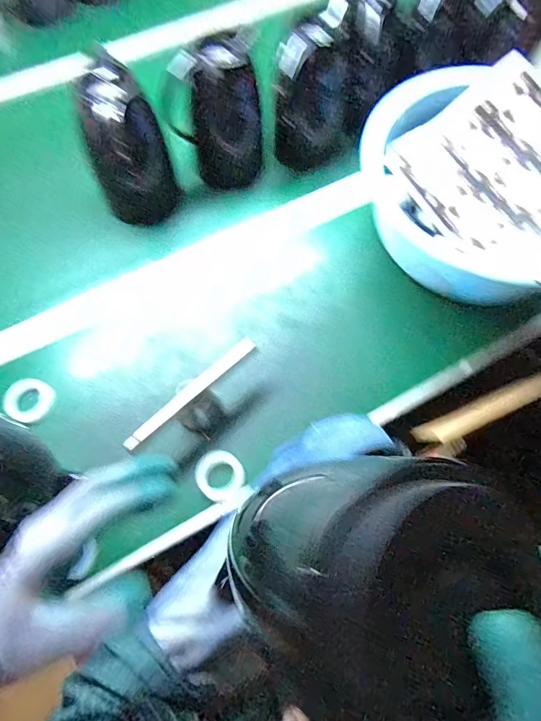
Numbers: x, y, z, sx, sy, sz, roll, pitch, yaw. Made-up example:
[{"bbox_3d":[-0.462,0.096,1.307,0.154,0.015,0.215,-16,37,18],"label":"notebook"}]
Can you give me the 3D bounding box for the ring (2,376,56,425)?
[{"bbox_3d":[-0.326,0.051,0.561,0.062,0.024,0.055,35,72,13],"label":"ring"}]

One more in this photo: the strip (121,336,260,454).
[{"bbox_3d":[-0.097,0.039,0.513,0.195,0.010,0.016,-41,73,-15],"label":"strip"}]

